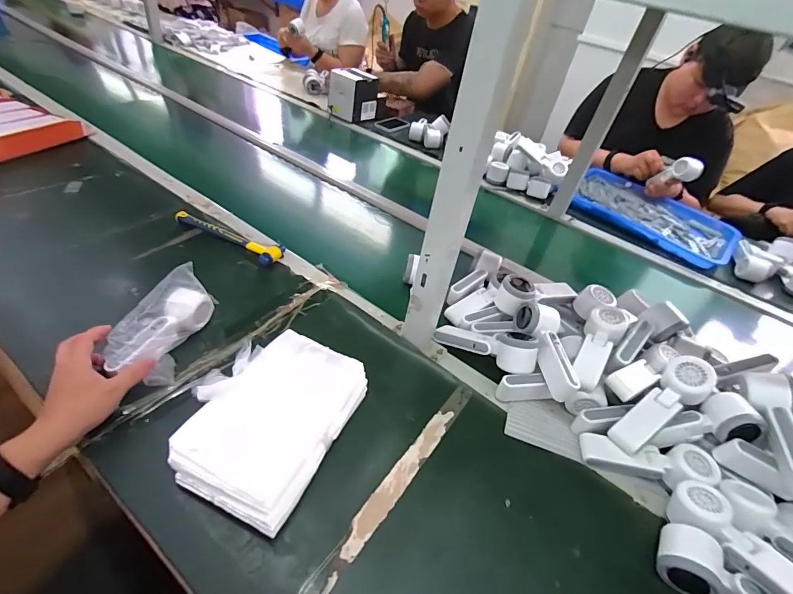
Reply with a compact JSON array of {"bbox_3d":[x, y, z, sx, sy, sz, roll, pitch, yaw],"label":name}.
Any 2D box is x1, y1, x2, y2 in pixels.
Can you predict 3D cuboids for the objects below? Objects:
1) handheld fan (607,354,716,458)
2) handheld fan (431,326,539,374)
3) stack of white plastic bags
[{"bbox_3d":[0.373,0.154,0.555,0.167,0.039,0.057,-41,56,-2],"label":"handheld fan"},{"bbox_3d":[0.142,0.073,0.633,0.165,0.045,0.065,11,41,32],"label":"handheld fan"},{"bbox_3d":[-0.162,0.145,0.504,0.182,0.048,0.233,21,42,11],"label":"stack of white plastic bags"}]

